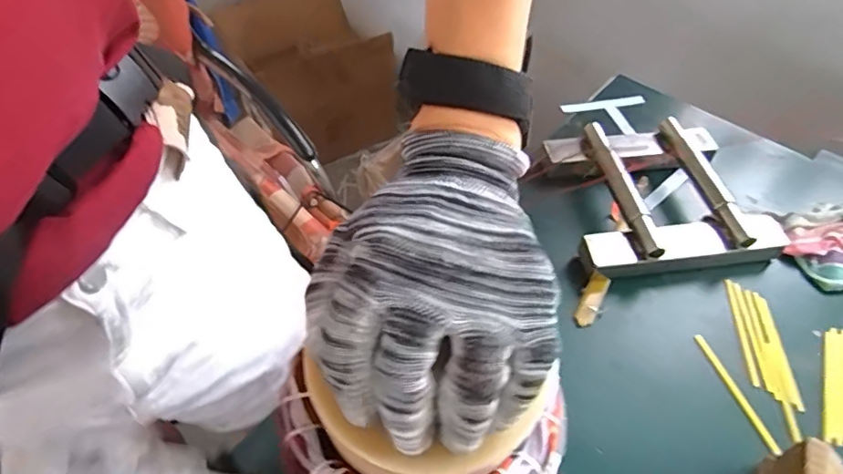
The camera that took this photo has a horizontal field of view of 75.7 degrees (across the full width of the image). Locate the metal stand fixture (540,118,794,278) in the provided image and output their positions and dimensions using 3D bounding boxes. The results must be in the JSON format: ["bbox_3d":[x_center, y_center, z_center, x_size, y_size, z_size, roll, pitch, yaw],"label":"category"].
[{"bbox_3d":[0.252,-0.046,0.578,0.203,0.056,0.191,-3,51,-3],"label":"metal stand fixture"}]

